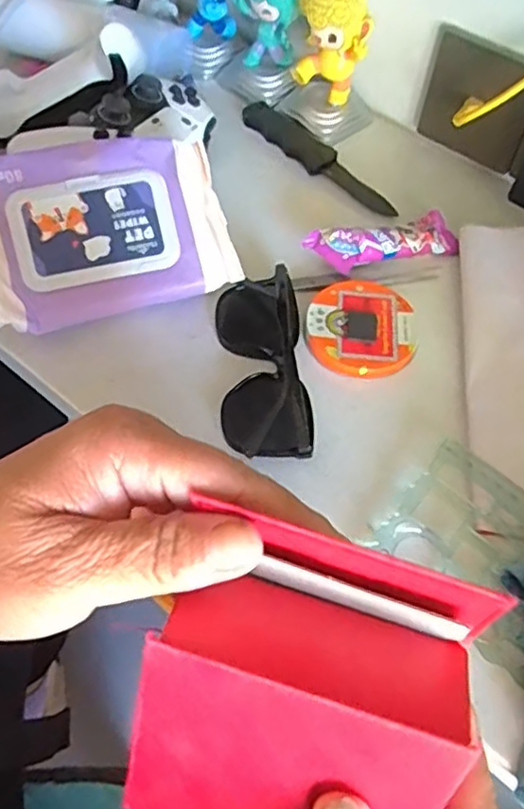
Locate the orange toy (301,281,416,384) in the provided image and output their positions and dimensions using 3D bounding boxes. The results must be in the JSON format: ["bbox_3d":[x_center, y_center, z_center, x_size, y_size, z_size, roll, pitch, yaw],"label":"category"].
[{"bbox_3d":[0.068,-0.051,0.432,0.077,0.008,0.073,2,58,-2],"label":"orange toy"}]

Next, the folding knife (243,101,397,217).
[{"bbox_3d":[0.045,-0.199,0.523,0.033,0.016,0.153,-35,66,-22],"label":"folding knife"}]

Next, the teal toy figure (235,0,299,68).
[{"bbox_3d":[0.003,-0.316,0.531,0.048,0.095,0.035,4,58,-1],"label":"teal toy figure"}]

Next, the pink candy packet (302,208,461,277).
[{"bbox_3d":[0.088,-0.119,0.463,0.111,0.019,0.033,-16,61,-13],"label":"pink candy packet"}]

